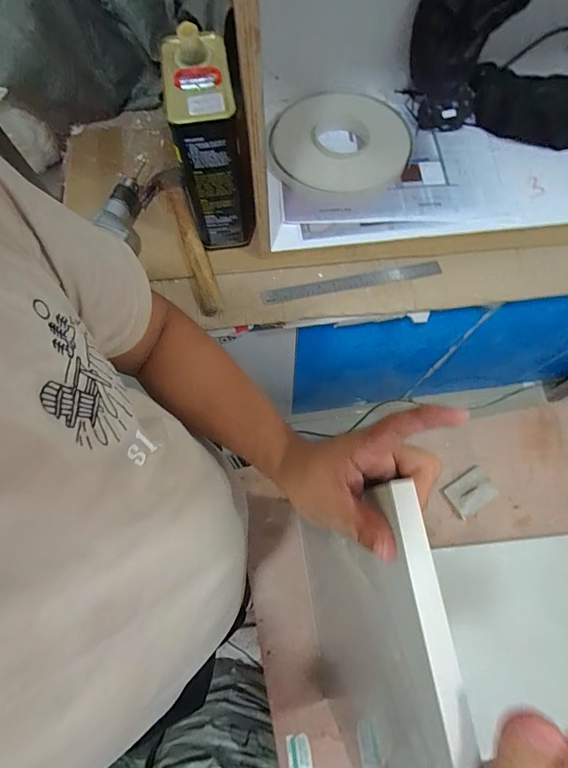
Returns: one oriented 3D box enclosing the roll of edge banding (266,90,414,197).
[{"bbox_3d":[0.108,-0.468,0.738,0.264,0.033,0.262,0,71,0],"label":"roll of edge banding"}]

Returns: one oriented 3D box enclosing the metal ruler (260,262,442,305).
[{"bbox_3d":[0.121,-0.184,0.696,0.328,0.008,0.029,-11,72,-3],"label":"metal ruler"}]

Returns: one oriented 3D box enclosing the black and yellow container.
[{"bbox_3d":[-0.117,-0.360,0.616,0.098,0.255,0.173,-14,72,-4],"label":"black and yellow container"}]

